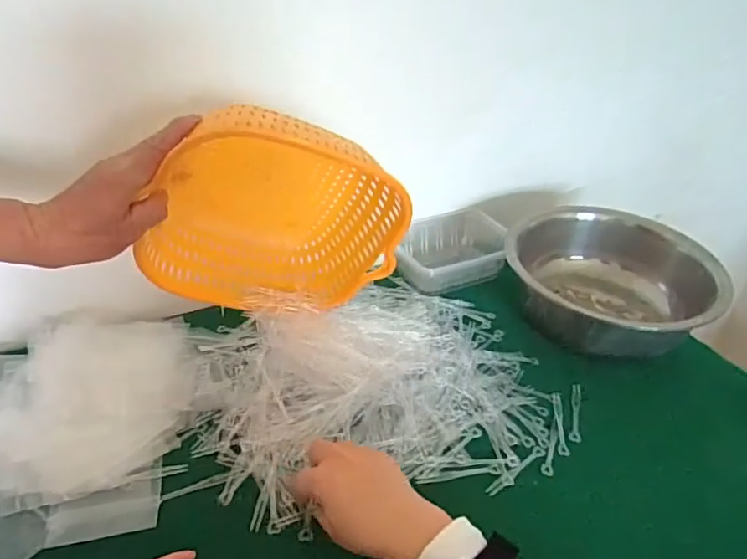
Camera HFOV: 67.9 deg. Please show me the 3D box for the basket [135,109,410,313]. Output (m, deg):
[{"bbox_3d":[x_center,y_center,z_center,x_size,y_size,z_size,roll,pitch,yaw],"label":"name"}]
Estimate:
[{"bbox_3d":[-0.088,-0.056,0.549,0.216,0.211,0.115,16,32,-31],"label":"basket"}]

